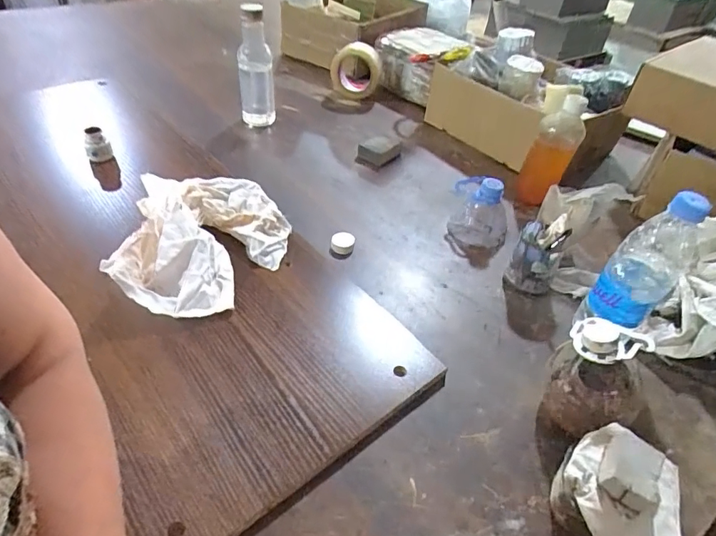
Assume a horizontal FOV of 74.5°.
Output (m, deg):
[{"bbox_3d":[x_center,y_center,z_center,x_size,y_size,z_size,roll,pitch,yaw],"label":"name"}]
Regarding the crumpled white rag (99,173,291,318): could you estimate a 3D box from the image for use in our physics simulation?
[{"bbox_3d":[-0.215,-0.059,0.641,0.231,0.064,0.288,-7,44,-13],"label":"crumpled white rag"}]

